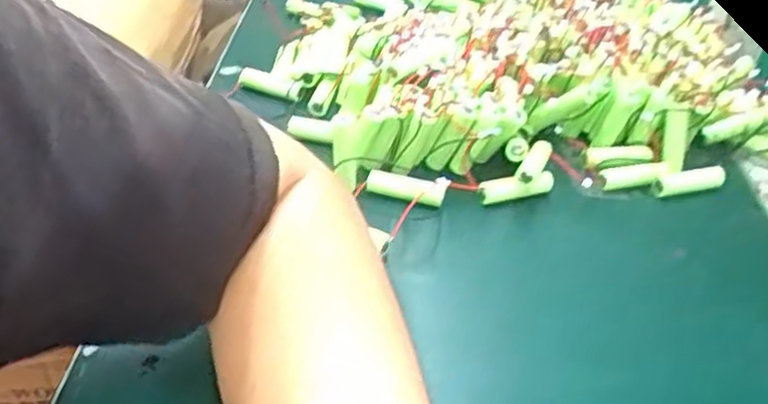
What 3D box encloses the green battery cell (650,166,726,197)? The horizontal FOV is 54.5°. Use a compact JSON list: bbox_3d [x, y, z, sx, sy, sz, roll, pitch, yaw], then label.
[{"bbox_3d":[0.211,-0.015,0.515,0.056,0.013,0.013,-8,39,-17],"label":"green battery cell"}]

